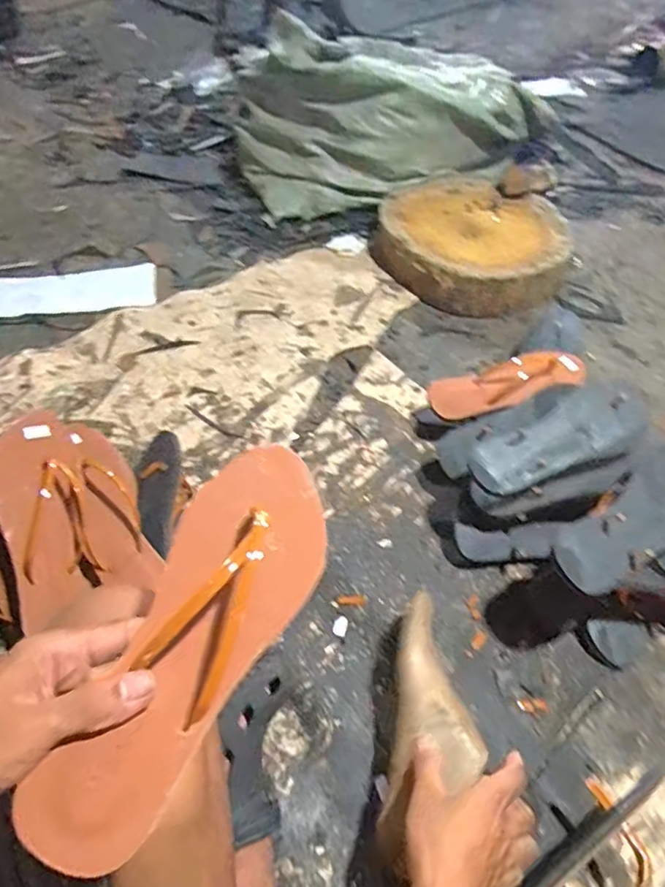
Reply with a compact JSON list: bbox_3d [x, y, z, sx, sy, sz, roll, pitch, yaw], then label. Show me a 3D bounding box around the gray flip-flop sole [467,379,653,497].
[{"bbox_3d":[0.277,-0.004,0.678,0.234,0.034,0.091,-25,56,-20],"label":"gray flip-flop sole"}]

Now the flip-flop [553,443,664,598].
[{"bbox_3d":[0.332,0.073,0.601,0.236,0.035,0.084,-30,58,-23],"label":"flip-flop"}]

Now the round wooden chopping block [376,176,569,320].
[{"bbox_3d":[0.277,-0.396,1.109,0.341,0.086,0.356,0,52,0],"label":"round wooden chopping block"}]

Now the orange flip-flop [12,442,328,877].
[{"bbox_3d":[-0.078,0.112,0.345,0.089,0.046,0.251,25,57,4],"label":"orange flip-flop"}]

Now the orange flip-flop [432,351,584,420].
[{"bbox_3d":[0.265,-0.086,0.815,0.242,0.048,0.099,-15,53,-13],"label":"orange flip-flop"}]

